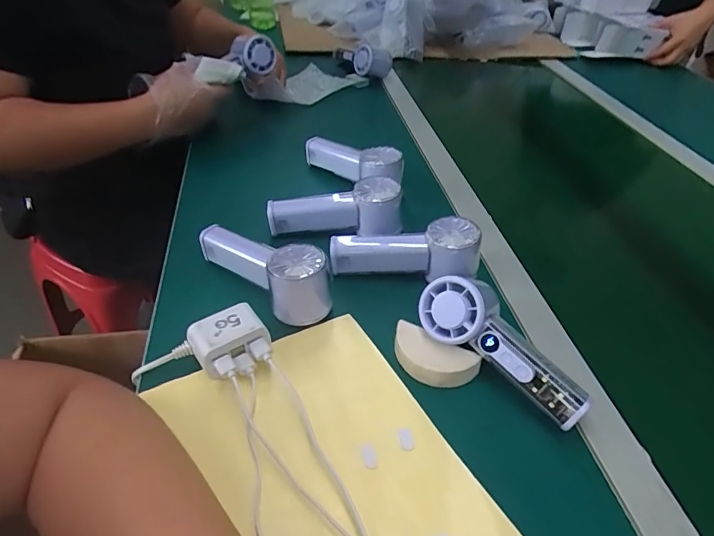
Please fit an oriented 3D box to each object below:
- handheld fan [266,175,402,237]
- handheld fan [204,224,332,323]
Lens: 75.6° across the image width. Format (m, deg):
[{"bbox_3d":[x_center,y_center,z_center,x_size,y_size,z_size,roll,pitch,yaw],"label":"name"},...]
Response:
[{"bbox_3d":[-0.025,-0.068,0.533,0.152,0.059,0.047,-4,42,-12],"label":"handheld fan"},{"bbox_3d":[-0.090,-0.001,0.455,0.161,0.064,0.053,28,45,23],"label":"handheld fan"}]

